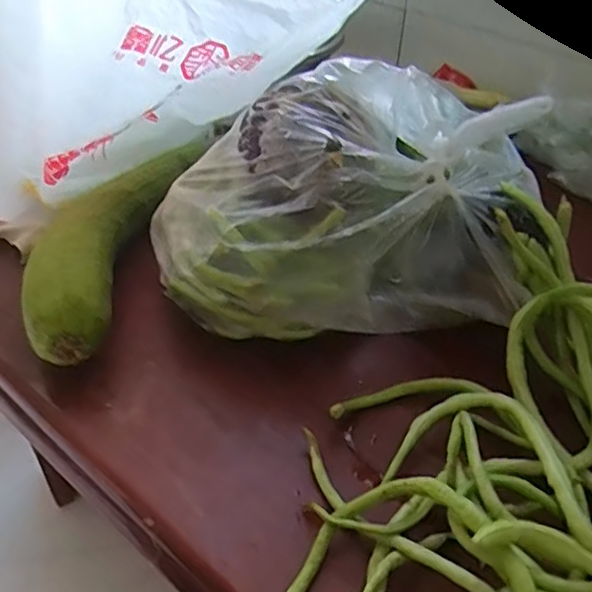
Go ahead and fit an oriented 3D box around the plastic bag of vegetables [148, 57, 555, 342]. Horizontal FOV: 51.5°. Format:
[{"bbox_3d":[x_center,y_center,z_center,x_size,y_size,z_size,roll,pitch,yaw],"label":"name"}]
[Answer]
[{"bbox_3d":[0.032,-0.059,0.468,0.281,0.169,0.144,3,42,-3],"label":"plastic bag of vegetables"}]

